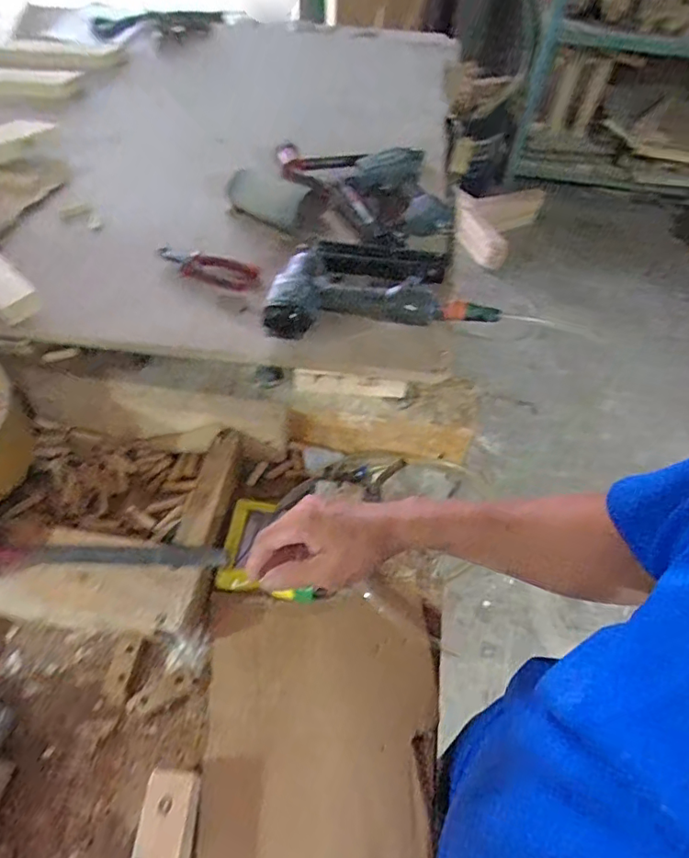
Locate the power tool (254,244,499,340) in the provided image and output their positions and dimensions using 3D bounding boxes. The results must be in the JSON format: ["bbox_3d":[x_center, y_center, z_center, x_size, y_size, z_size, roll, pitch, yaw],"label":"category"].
[{"bbox_3d":[0.043,-0.200,0.756,0.310,0.069,0.172,-3,53,-5],"label":"power tool"}]

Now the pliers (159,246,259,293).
[{"bbox_3d":[-0.218,-0.257,0.822,0.170,0.029,0.070,20,54,12],"label":"pliers"}]

